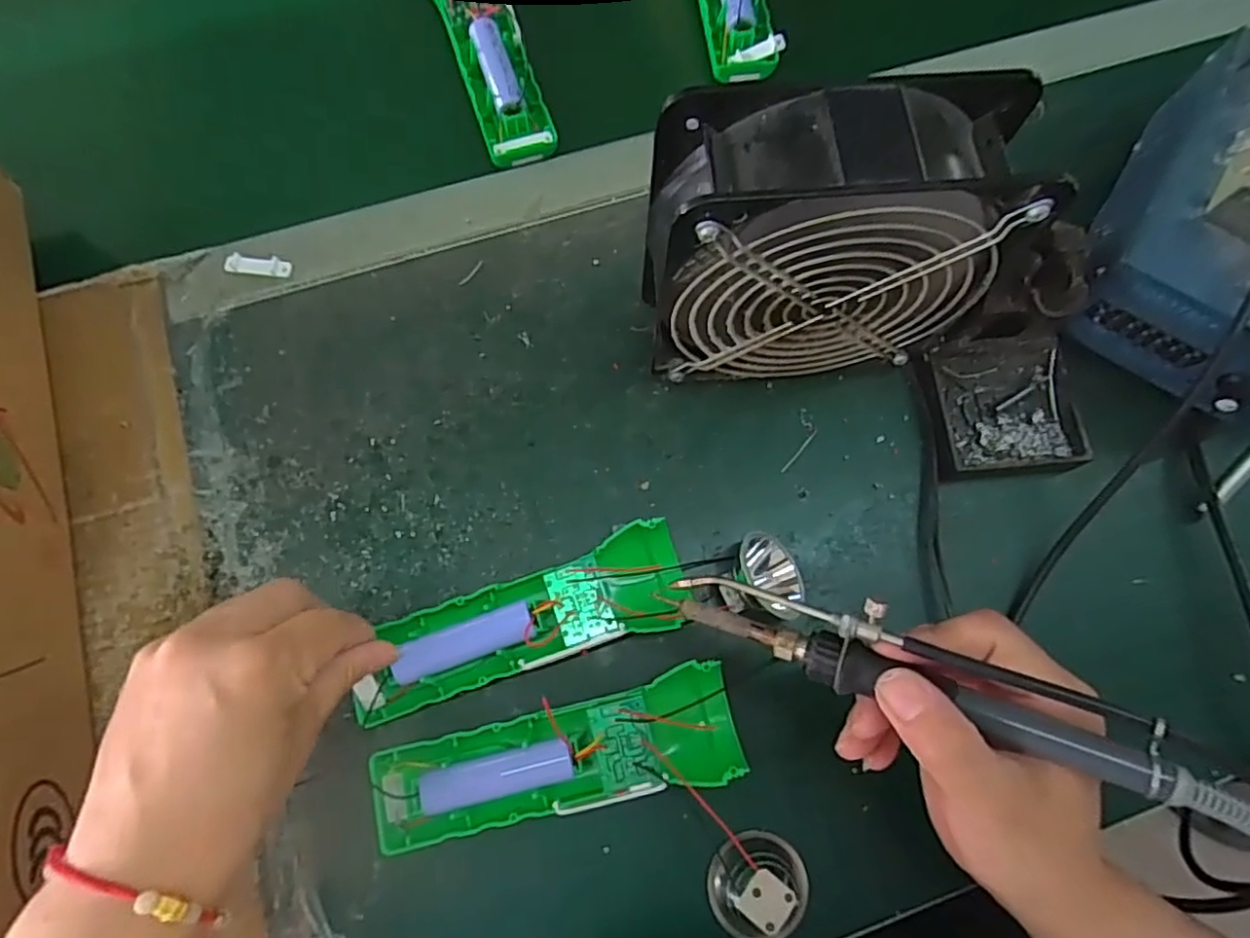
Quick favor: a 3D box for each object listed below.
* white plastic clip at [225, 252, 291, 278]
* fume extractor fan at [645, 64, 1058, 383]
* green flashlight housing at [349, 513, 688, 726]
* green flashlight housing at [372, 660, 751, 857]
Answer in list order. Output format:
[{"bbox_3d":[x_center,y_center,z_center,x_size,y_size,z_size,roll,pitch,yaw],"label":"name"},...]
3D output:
[{"bbox_3d":[-0.209,-0.115,0.380,0.038,0.004,0.011,5,73,0],"label":"white plastic clip"},{"bbox_3d":[0.080,-0.093,0.299,0.150,0.149,0.063,-6,73,-3],"label":"fume extractor fan"},{"bbox_3d":[-0.045,0.073,0.311,0.156,0.026,0.047,-21,77,-10],"label":"green flashlight housing"},{"bbox_3d":[-0.029,0.130,0.301,0.161,0.032,0.047,-12,74,-5],"label":"green flashlight housing"}]

